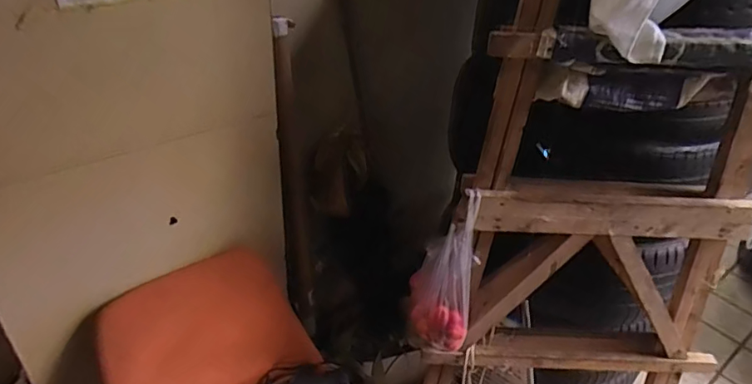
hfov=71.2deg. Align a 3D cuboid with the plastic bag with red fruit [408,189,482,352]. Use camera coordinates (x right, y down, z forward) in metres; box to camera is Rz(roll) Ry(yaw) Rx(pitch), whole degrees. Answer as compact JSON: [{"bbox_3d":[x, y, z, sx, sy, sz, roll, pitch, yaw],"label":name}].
[{"bbox_3d":[0.141,0.166,1.104,0.127,0.341,0.138,7,35,4],"label":"plastic bag with red fruit"}]

